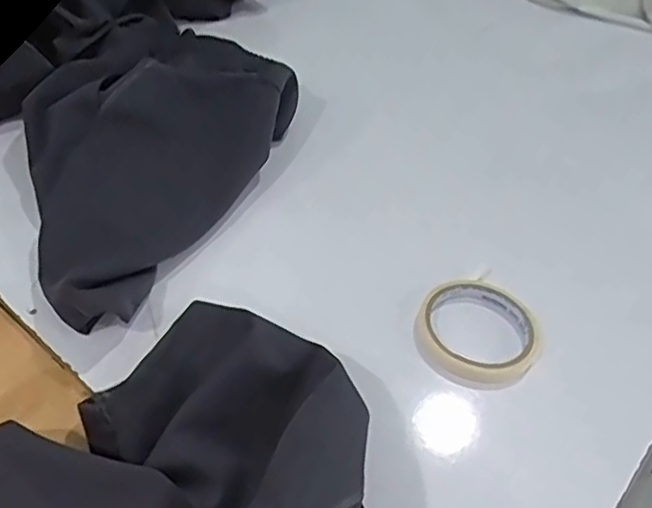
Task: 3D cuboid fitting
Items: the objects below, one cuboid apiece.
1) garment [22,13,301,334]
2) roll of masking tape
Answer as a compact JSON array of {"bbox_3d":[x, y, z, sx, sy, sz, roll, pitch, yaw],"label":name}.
[{"bbox_3d":[-0.178,-0.101,0.584,0.213,0.077,0.332,22,49,15],"label":"garment"},{"bbox_3d":[0.119,0.060,0.505,0.093,0.021,0.094,3,47,-3],"label":"roll of masking tape"}]

